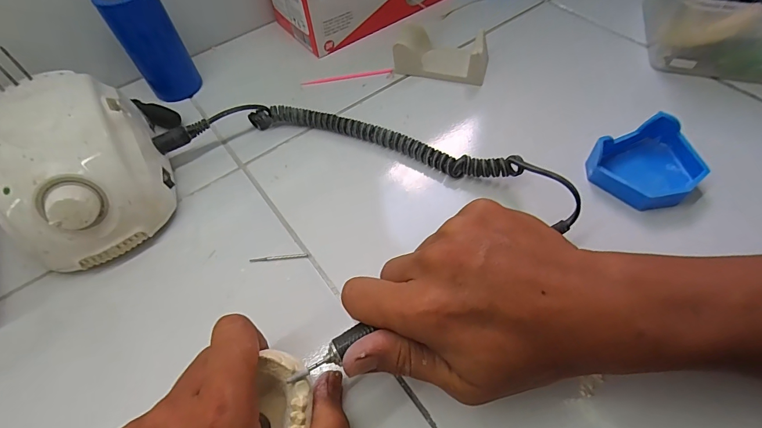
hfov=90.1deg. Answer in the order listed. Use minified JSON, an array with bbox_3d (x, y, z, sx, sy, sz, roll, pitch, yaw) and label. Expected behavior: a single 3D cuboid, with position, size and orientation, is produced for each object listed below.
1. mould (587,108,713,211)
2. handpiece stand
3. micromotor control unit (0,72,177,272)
[{"bbox_3d":[0.206,-0.036,0.292,0.076,0.028,0.063,-23,57,-12],"label":"mould"},{"bbox_3d":[0.062,-0.163,0.383,0.090,0.033,0.048,14,58,13],"label":"handpiece stand"},{"bbox_3d":[-0.229,-0.041,0.285,0.102,0.067,0.133,-33,60,-15],"label":"micromotor control unit"}]

